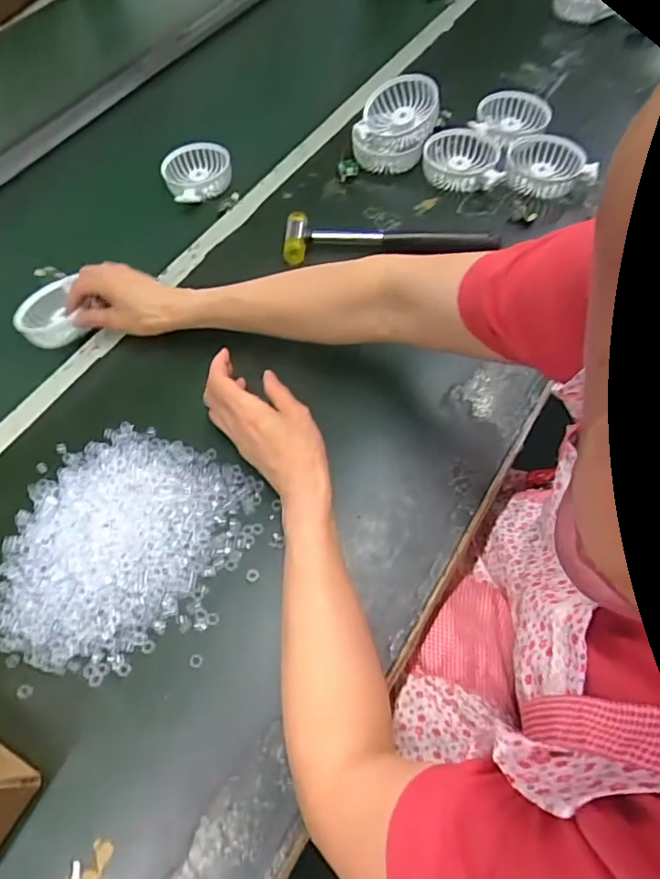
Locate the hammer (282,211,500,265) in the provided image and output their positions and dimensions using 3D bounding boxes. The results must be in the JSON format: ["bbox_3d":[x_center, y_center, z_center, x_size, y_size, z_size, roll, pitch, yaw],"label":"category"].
[{"bbox_3d":[0.069,-0.233,0.616,0.238,0.029,0.053,0,59,4],"label":"hammer"}]

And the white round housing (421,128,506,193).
[{"bbox_3d":[0.163,-0.347,0.673,0.093,0.029,0.093,-2,58,3],"label":"white round housing"}]

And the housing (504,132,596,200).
[{"bbox_3d":[0.262,-0.337,0.669,0.095,0.034,0.107,-7,58,0],"label":"housing"}]

